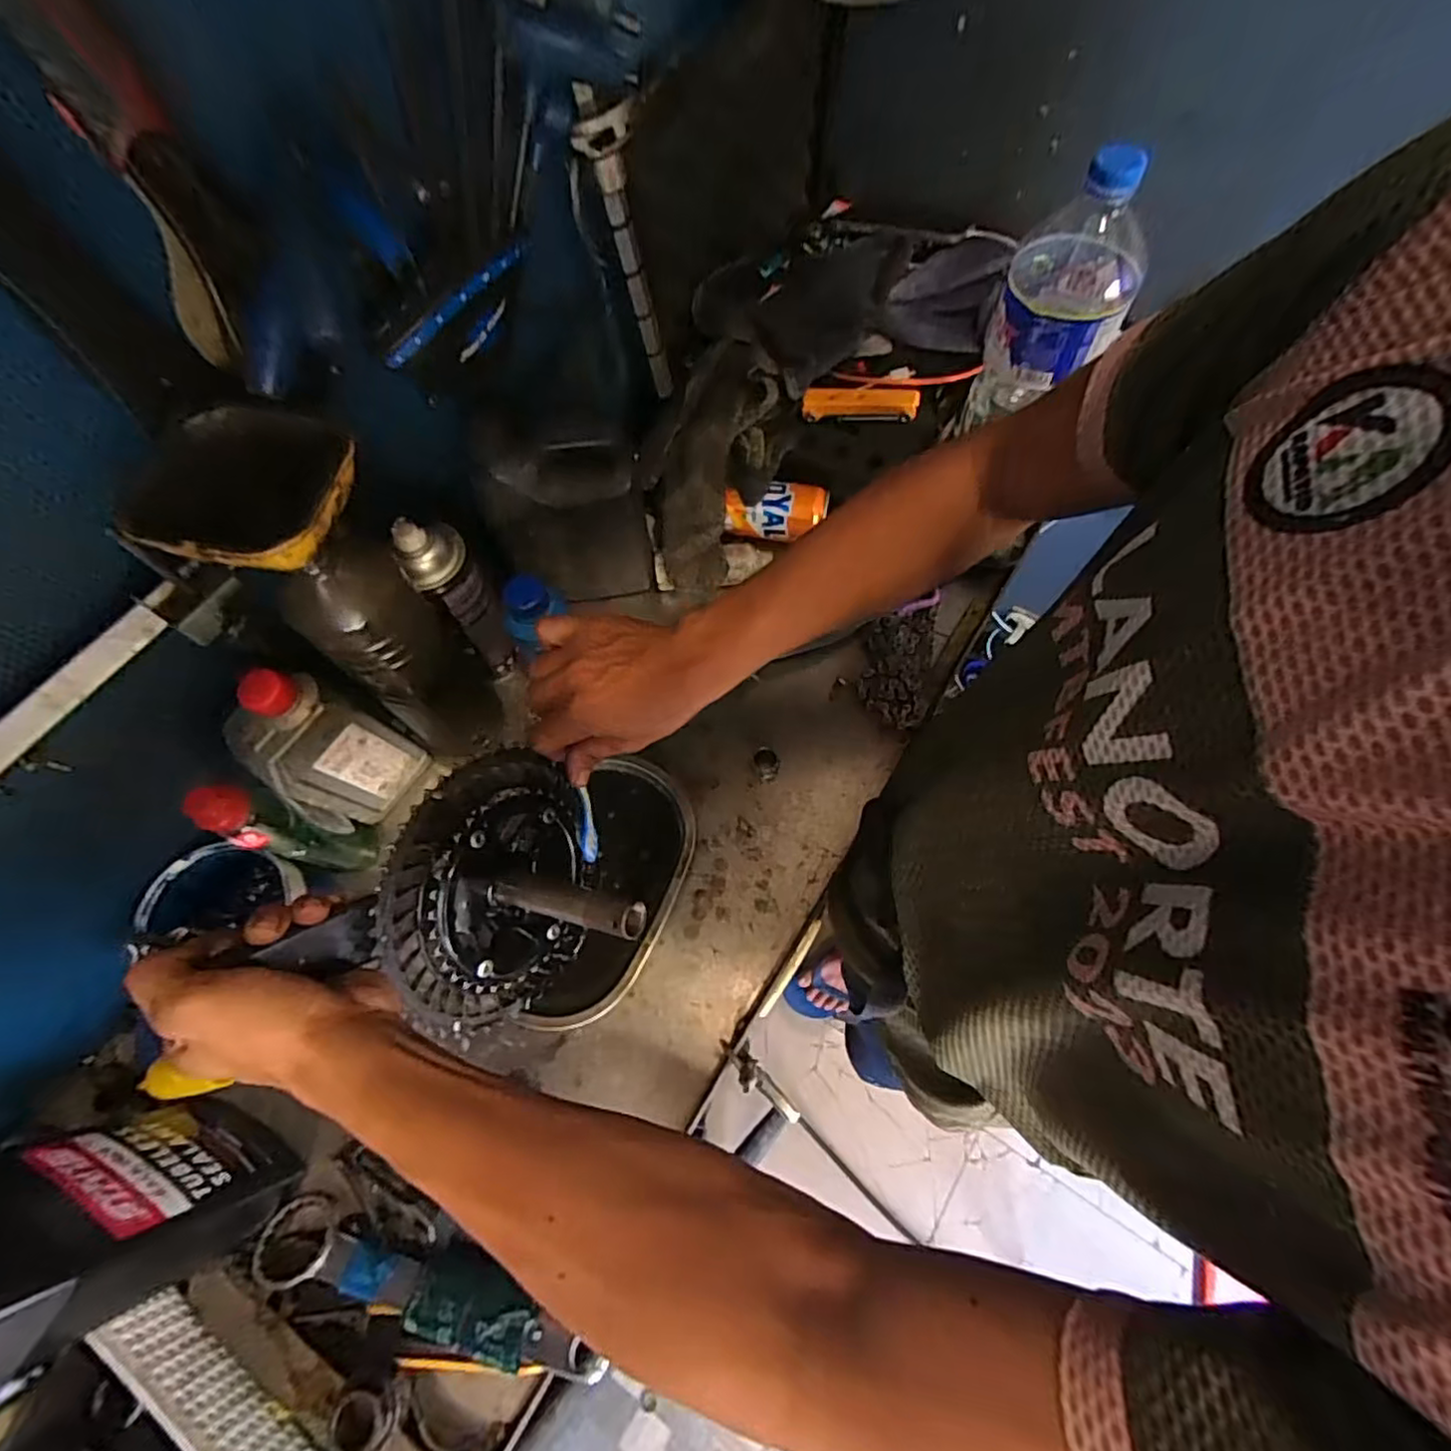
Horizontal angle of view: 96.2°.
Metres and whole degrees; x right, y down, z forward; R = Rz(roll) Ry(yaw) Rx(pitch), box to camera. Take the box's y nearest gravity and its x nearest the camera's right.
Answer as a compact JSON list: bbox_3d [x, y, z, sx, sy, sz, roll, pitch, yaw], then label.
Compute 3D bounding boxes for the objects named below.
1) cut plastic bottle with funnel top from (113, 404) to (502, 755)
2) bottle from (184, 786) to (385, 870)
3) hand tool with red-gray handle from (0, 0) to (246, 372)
[{"bbox_3d":[-0.240,-0.067,0.471,0.110,0.324,0.096,22,72,11],"label":"cut plastic bottle with funnel top"},{"bbox_3d":[-0.336,0.078,0.500,0.056,0.160,0.040,13,70,8],"label":"bottle"},{"bbox_3d":[-0.260,-0.257,0.253,0.028,0.223,0.054,38,75,15],"label":"hand tool with red-gray handle"}]

